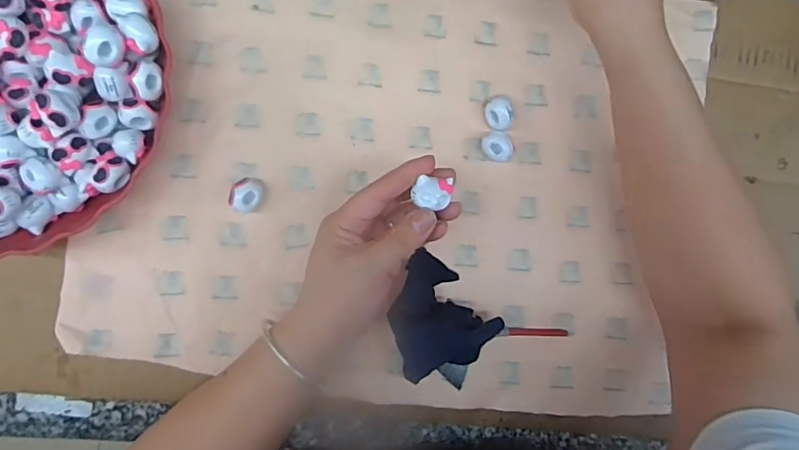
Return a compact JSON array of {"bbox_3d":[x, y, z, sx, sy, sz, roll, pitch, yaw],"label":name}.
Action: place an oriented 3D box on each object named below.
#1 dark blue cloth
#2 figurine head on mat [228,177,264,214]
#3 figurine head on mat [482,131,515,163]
[{"bbox_3d":[0.028,0.076,0.388,0.077,0.028,0.080,36,90,-4],"label":"dark blue cloth"},{"bbox_3d":[-0.113,-0.022,0.377,0.021,0.022,0.025,5,92,-3],"label":"figurine head on mat"},{"bbox_3d":[0.078,-0.062,0.403,0.023,0.017,0.023,-5,93,-3],"label":"figurine head on mat"}]

